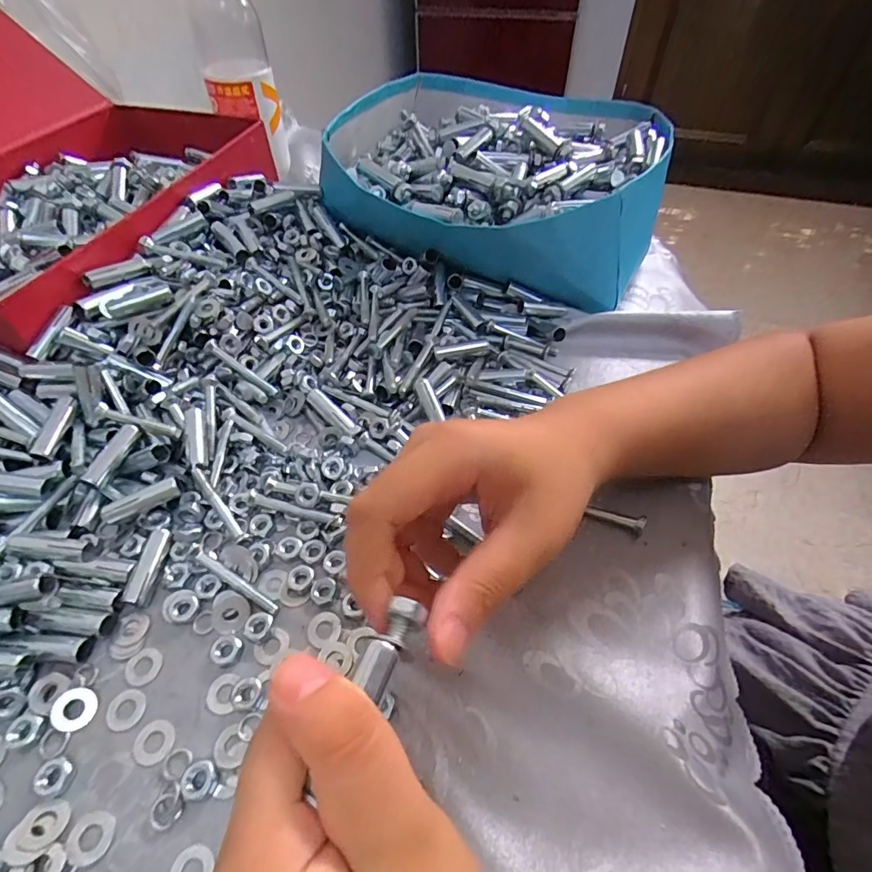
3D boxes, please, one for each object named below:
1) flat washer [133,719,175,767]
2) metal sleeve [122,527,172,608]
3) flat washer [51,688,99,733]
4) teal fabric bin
[{"bbox_3d":[-0.120,0.131,0.205,0.017,0.004,0.016,1,49,-1],"label":"flat washer"},{"bbox_3d":[-0.150,0.067,0.249,0.010,0.006,0.041,0,50,0],"label":"metal sleeve"},{"bbox_3d":[-0.159,0.120,0.211,0.017,0.004,0.016,0,52,0],"label":"flat washer"},{"bbox_3d":[0.054,-0.235,0.433,0.275,0.085,0.277,15,52,13],"label":"teal fabric bin"}]

